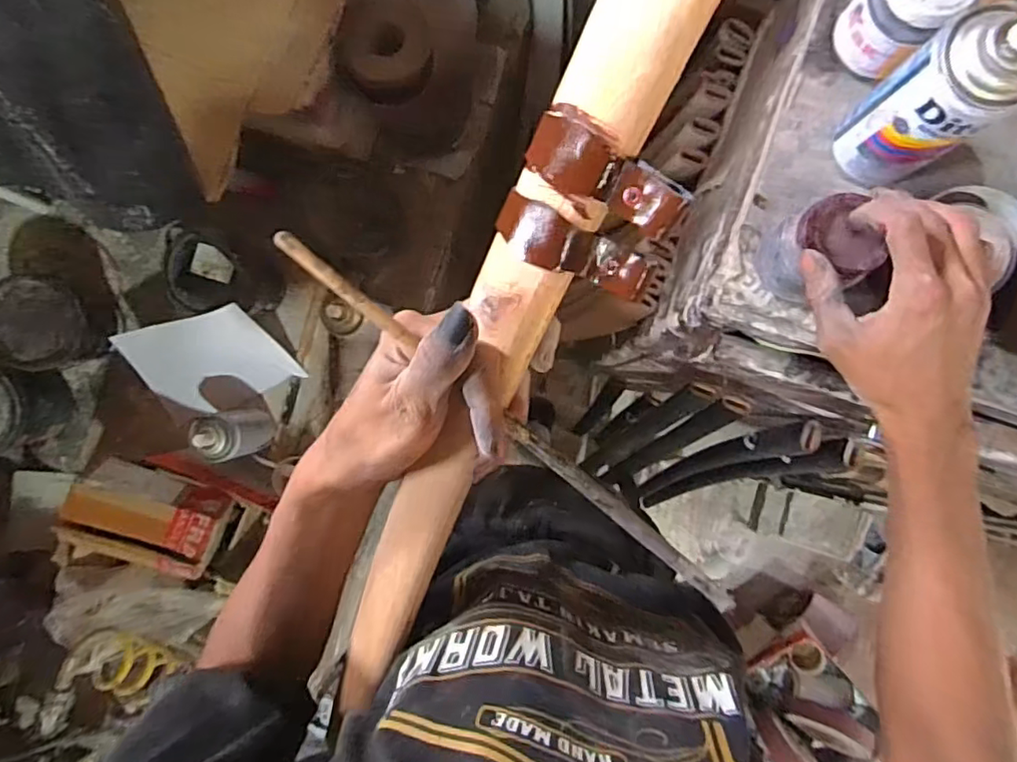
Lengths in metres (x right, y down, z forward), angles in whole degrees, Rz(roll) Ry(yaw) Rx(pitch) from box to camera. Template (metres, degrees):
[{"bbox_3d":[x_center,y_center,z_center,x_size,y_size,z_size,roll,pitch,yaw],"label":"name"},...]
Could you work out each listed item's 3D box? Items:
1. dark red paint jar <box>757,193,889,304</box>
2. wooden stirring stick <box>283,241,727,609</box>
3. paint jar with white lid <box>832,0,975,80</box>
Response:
[{"bbox_3d":[0.214,-0.092,0.419,0.054,0.085,0.057,0,90,2],"label":"dark red paint jar"},{"bbox_3d":[0.010,0.028,0.277,0.280,0.006,0.010,40,91,-13],"label":"wooden stirring stick"},{"bbox_3d":[0.275,-0.260,0.420,0.060,0.085,0.056,0,90,2],"label":"paint jar with white lid"}]

